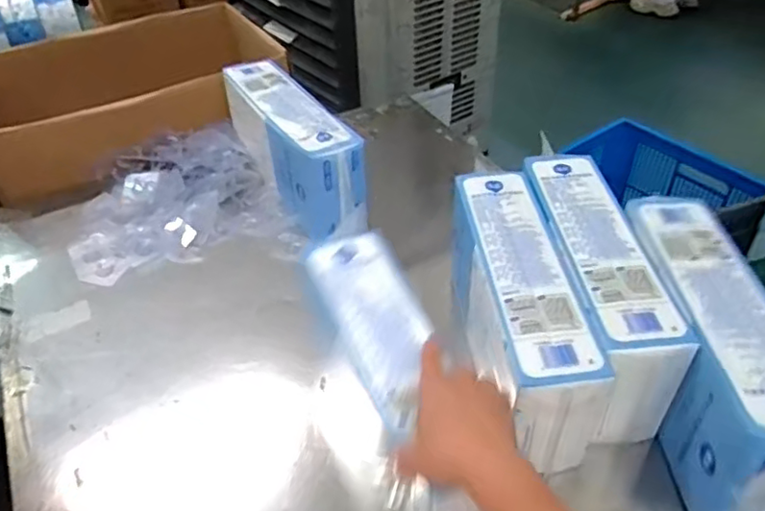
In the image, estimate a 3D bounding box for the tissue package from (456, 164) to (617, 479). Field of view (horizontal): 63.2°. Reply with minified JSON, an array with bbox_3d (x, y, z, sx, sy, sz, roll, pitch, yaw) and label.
[{"bbox_3d":[0.151,0.054,0.691,0.096,0.132,0.318,-4,42,-2],"label":"tissue package"}]

